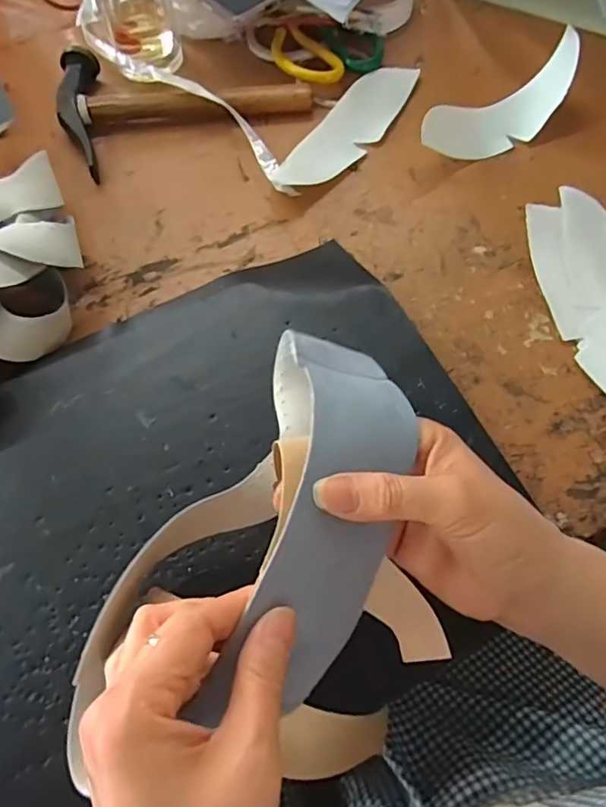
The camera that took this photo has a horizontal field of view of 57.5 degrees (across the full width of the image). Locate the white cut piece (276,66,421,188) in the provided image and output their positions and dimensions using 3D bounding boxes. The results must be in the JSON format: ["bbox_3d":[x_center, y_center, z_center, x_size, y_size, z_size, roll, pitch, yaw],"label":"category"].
[{"bbox_3d":[0.045,-0.267,0.528,0.056,0.014,0.174,33,71,13],"label":"white cut piece"}]

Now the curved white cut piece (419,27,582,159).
[{"bbox_3d":[0.180,-0.268,0.504,0.165,0.053,0.054,-30,71,-12],"label":"curved white cut piece"}]

